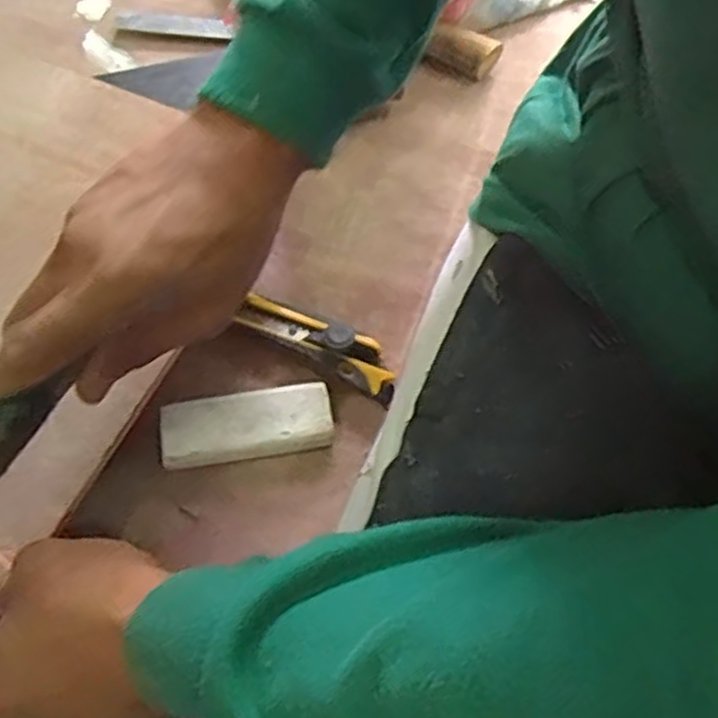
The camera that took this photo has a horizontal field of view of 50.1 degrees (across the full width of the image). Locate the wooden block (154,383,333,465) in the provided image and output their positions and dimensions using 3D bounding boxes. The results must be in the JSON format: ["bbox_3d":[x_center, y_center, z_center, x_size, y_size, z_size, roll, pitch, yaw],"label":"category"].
[{"bbox_3d":[-0.068,0.040,0.472,0.102,0.015,0.042,-9,60,-6],"label":"wooden block"}]

